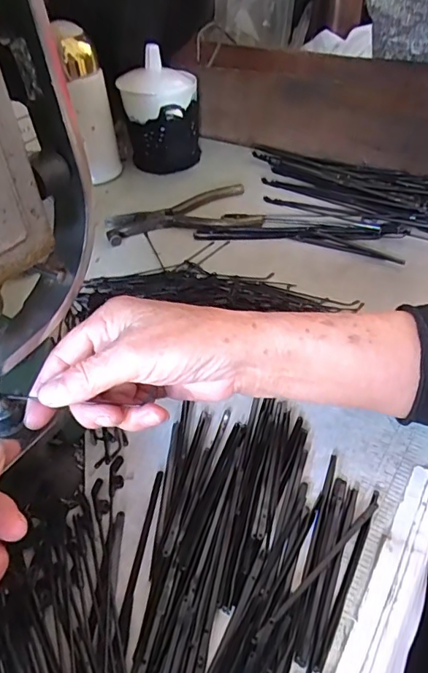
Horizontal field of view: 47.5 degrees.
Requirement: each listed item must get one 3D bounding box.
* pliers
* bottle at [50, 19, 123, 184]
[{"bbox_3d":[-0.034,-0.130,0.512,0.156,0.009,0.075,-7,44,-4],"label":"pliers"},{"bbox_3d":[-0.138,-0.251,0.539,0.048,0.152,0.039,-10,44,-7],"label":"bottle"}]

